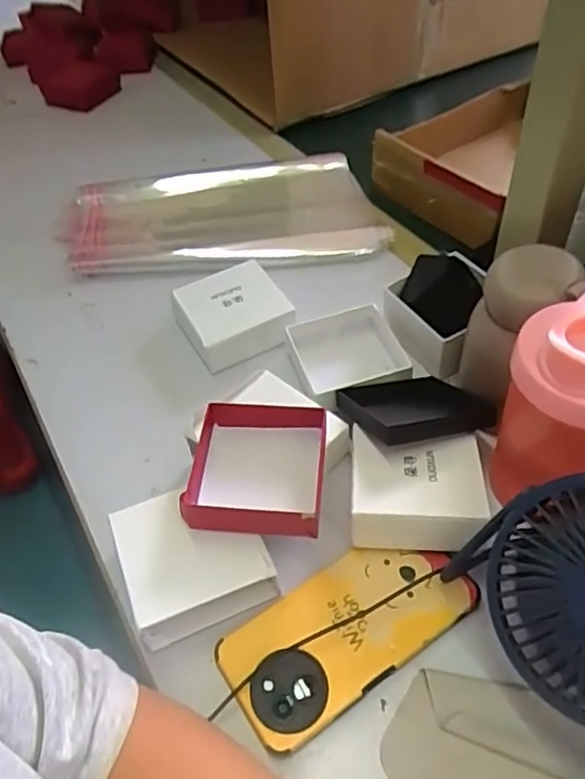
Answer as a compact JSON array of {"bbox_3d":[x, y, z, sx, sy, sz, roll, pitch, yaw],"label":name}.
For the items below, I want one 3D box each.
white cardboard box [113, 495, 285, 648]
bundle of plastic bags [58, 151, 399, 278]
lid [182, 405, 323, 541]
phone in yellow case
[{"bbox_3d":[-0.067,0.111,0.409,0.088,0.033,0.084,-20,50,-11],"label":"white cardboard box"},{"bbox_3d":[-0.087,-0.206,0.702,0.356,0.016,0.195,-7,49,1],"label":"bundle of plastic bags"},{"bbox_3d":[-0.026,0.054,0.419,0.092,0.033,0.087,0,49,7],"label":"lid"},{"bbox_3d":[0.035,0.151,0.389,0.158,0.019,0.077,-29,52,-18],"label":"phone in yellow case"}]

